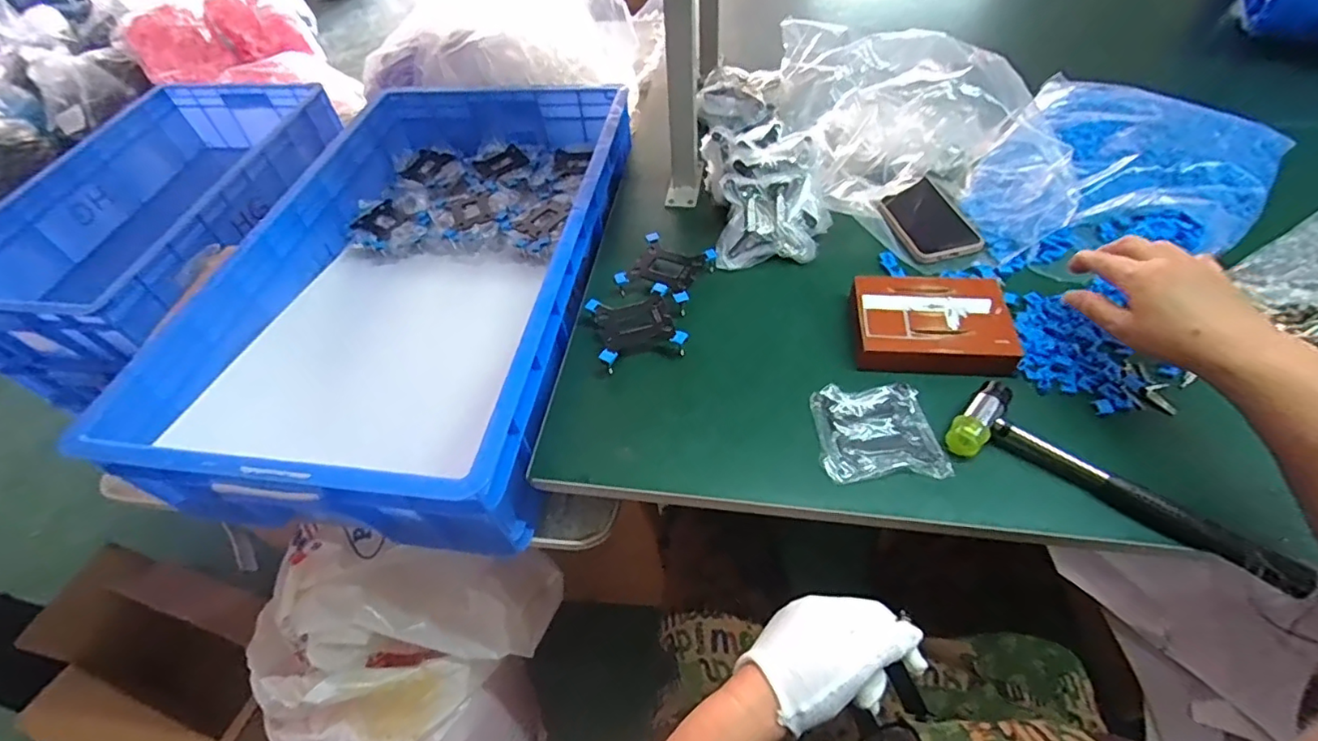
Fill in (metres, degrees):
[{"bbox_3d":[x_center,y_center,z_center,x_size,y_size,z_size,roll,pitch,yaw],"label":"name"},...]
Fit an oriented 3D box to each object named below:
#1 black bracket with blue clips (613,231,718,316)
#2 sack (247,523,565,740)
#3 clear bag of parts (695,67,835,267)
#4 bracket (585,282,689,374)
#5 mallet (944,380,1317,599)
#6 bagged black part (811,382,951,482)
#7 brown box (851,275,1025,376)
[{"bbox_3d":[0.008,-0.111,0.638,0.086,0.032,0.085,22,59,20],"label":"black bracket with blue clips"},{"bbox_3d":[-0.320,0.498,0.828,0.362,0.519,0.341,0,54,6],"label":"sack"},{"bbox_3d":[0.120,-0.284,0.728,0.123,0.072,0.356,-5,54,2],"label":"clear bag of parts"},{"bbox_3d":[-0.023,-0.045,0.592,0.084,0.028,0.083,-15,54,-6],"label":"bracket"},{"bbox_3d":[0.359,0.086,0.452,0.239,0.025,0.063,27,61,23],"label":"mallet"},{"bbox_3d":[0.192,0.052,0.506,0.100,0.009,0.094,-3,54,3],"label":"bagged black part"},{"bbox_3d":[0.264,-0.048,0.557,0.143,0.029,0.109,3,54,8],"label":"brown box"}]

